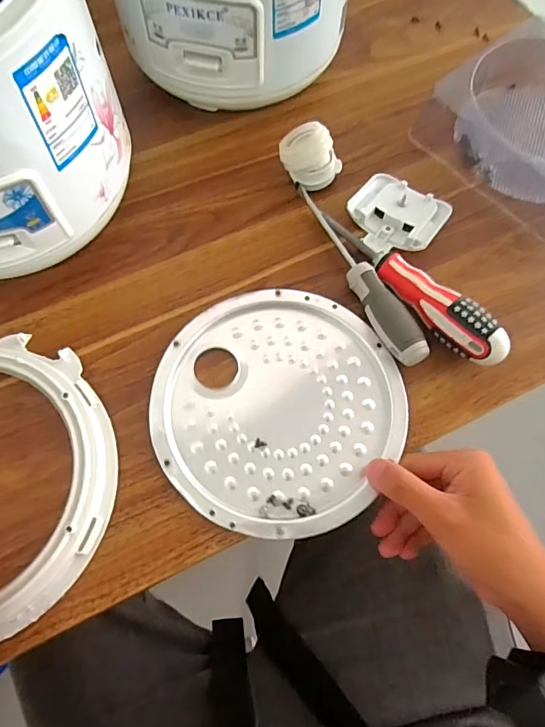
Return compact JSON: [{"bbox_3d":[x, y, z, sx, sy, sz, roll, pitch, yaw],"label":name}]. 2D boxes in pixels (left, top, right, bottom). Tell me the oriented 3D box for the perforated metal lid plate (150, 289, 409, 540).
[{"bbox_3d":[0.005,0.028,0.344,0.171,0.010,0.175,0,69,-1],"label":"perforated metal lid plate"}]

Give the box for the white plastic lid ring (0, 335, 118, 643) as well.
[{"bbox_3d":[-0.204,0.080,0.311,0.192,0.020,0.194,0,69,-1],"label":"white plastic lid ring"}]

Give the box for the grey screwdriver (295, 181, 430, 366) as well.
[{"bbox_3d":[0.065,-0.076,0.373,0.023,0.025,0.180,-25,71,-11],"label":"grey screwdriver"}]

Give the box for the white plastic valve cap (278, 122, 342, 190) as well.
[{"bbox_3d":[0.033,-0.175,0.402,0.049,0.045,0.034,-23,71,-10],"label":"white plastic valve cap"}]

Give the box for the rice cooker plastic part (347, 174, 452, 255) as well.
[{"bbox_3d":[0.104,-0.127,0.399,0.075,0.017,0.069,35,72,11],"label":"rice cooker plastic part"}]

